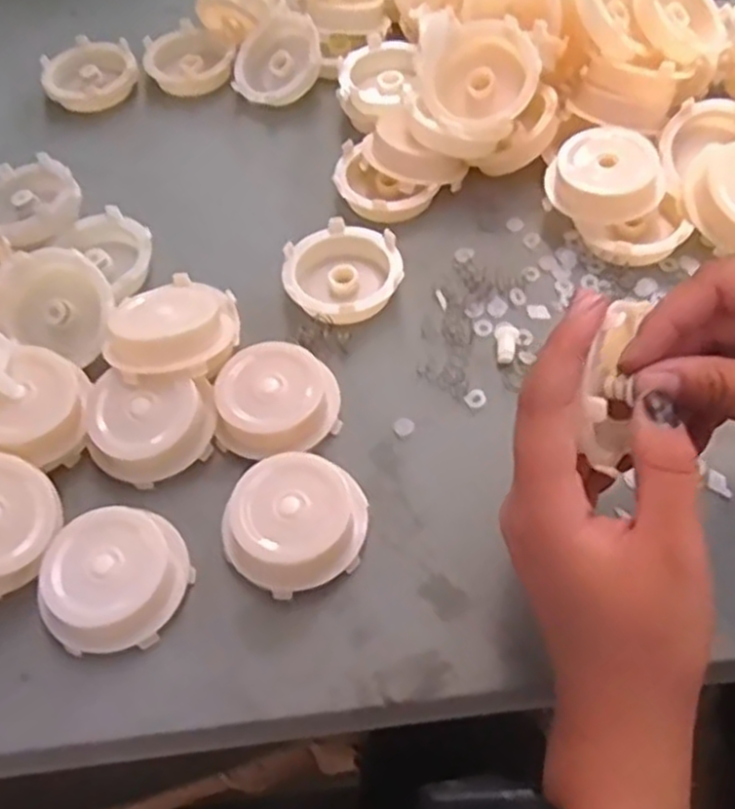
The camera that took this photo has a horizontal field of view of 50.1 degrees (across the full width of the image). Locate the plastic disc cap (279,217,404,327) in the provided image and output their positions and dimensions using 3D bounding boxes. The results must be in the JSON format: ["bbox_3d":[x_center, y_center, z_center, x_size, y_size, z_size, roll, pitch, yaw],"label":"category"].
[{"bbox_3d":[-0.010,-0.064,0.389,0.058,0.016,0.058,-2,58,3],"label":"plastic disc cap"}]

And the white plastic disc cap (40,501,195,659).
[{"bbox_3d":[-0.098,0.067,0.307,0.053,0.024,0.051,-9,58,-1],"label":"white plastic disc cap"}]

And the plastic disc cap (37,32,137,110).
[{"bbox_3d":[-0.176,-0.212,0.498,0.057,0.017,0.056,-2,58,3],"label":"plastic disc cap"}]

